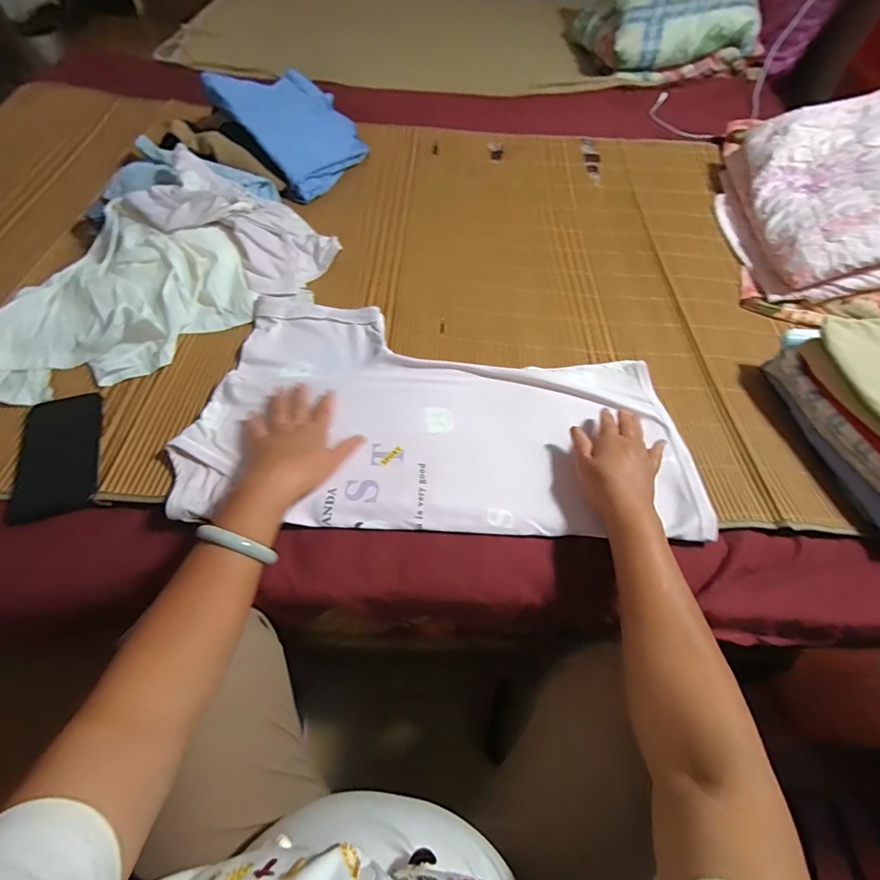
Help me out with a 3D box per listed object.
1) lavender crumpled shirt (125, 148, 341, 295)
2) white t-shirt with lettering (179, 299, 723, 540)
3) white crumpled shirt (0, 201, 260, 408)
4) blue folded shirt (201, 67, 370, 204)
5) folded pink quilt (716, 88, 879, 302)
[{"bbox_3d":[-0.330,-0.364,0.683,0.283,0.096,0.217,24,60,11],"label":"lavender crumpled shirt"},{"bbox_3d":[0.010,-0.045,0.555,0.610,0.025,0.346,3,58,-3],"label":"white t-shirt with lettering"},{"bbox_3d":[-0.473,-0.200,0.586,0.259,0.068,0.367,39,64,19],"label":"white crumpled shirt"},{"bbox_3d":[-0.285,-0.652,0.866,0.281,0.032,0.251,48,57,-2],"label":"blue folded shirt"},{"bbox_3d":[0.769,-0.482,0.758,0.405,0.083,0.478,-10,59,24],"label":"folded pink quilt"}]

